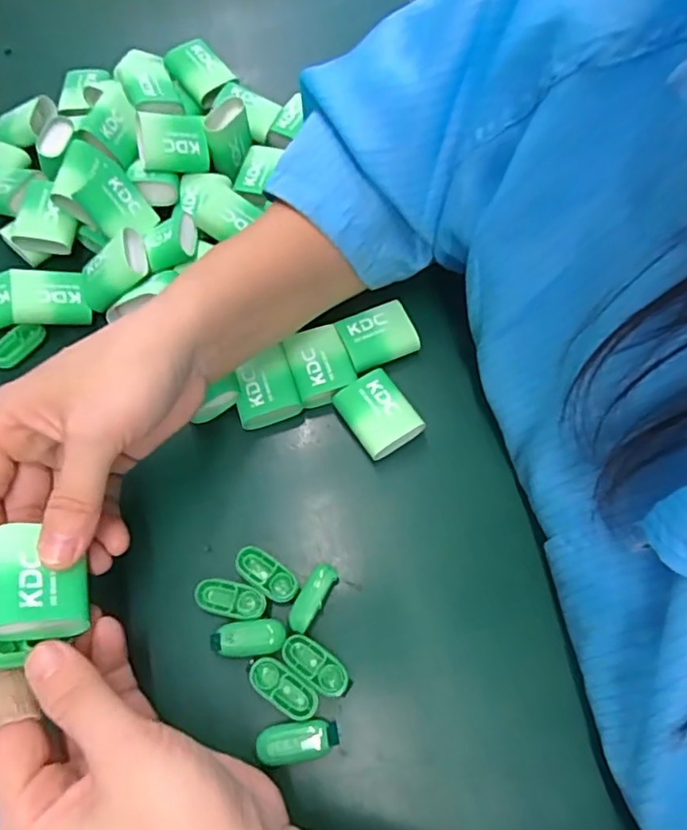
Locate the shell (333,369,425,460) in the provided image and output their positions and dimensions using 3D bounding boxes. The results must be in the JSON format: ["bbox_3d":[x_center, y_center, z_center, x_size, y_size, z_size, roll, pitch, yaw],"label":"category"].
[{"bbox_3d":[0.019,0.001,0.316,0.035,0.015,0.044,-30,69,-12],"label":"shell"}]

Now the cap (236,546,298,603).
[{"bbox_3d":[-0.038,0.079,0.285,0.034,0.006,0.017,33,71,14],"label":"cap"}]

